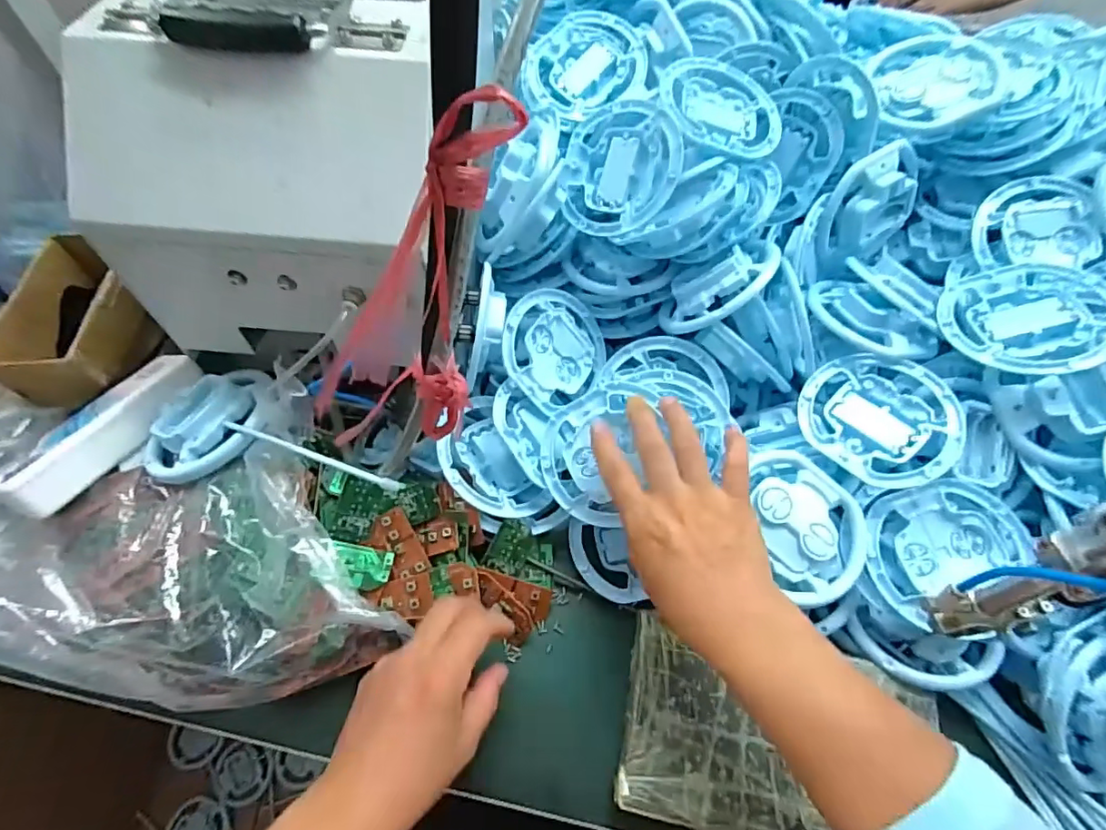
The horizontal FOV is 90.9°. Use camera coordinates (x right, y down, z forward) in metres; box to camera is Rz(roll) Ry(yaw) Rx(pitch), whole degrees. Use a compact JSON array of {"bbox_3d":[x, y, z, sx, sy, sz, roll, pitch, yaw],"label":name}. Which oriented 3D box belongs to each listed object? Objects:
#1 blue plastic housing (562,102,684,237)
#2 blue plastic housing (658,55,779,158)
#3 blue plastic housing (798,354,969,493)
[{"bbox_3d":[0.056,-0.195,0.439,0.100,0.021,0.104,15,93,30],"label":"blue plastic housing"},{"bbox_3d":[0.136,-0.251,0.456,0.103,0.026,0.094,10,66,-11],"label":"blue plastic housing"},{"bbox_3d":[0.241,0.001,0.402,0.095,0.031,0.105,-38,66,-21],"label":"blue plastic housing"}]

